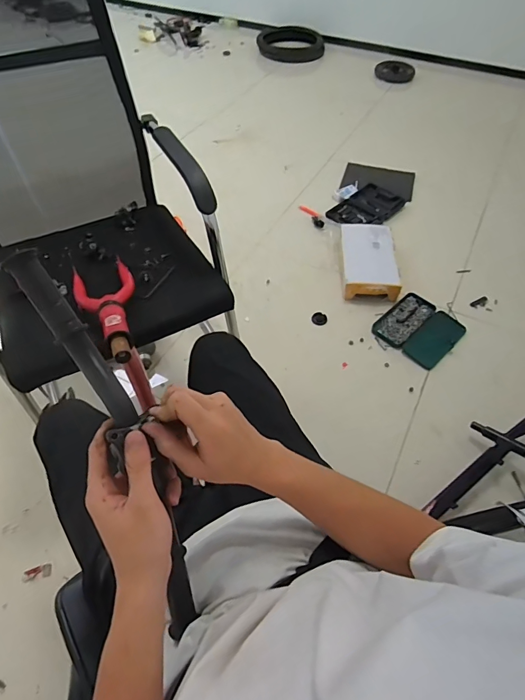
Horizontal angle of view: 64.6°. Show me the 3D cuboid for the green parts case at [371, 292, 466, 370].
[{"bbox_3d":[0.550,-0.071,1.462,0.257,0.033,0.246,-38,62,-26],"label":"green parts case"}]

